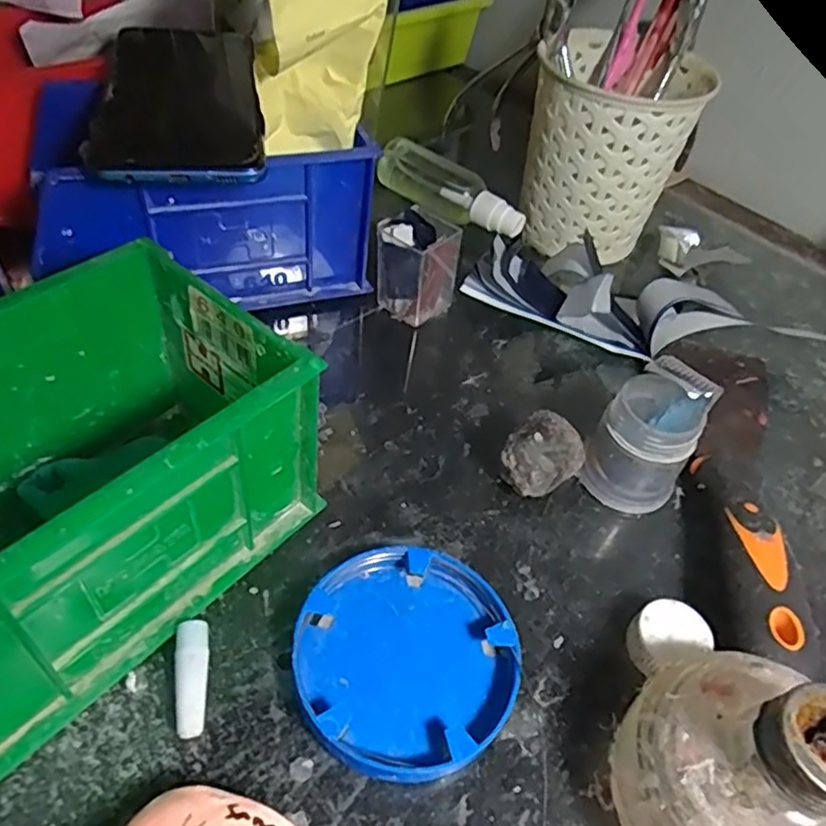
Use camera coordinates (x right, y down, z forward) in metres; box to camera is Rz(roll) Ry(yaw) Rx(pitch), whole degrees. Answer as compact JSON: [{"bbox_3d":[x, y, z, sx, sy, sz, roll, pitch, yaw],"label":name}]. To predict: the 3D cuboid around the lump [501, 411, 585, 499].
[{"bbox_3d":[0.056,0.023,0.295,0.031,0.034,0.028,-34,60,-31],"label":"lump"}]

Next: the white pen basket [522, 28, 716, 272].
[{"bbox_3d":[0.119,-0.168,0.419,0.094,0.121,0.096,10,48,2],"label":"white pen basket"}]

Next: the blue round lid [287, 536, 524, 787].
[{"bbox_3d":[-0.002,0.089,0.241,0.078,0.017,0.079,4,48,-4],"label":"blue round lid"}]

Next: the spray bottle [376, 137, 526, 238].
[{"bbox_3d":[0.023,-0.147,0.450,0.029,0.043,0.116,-33,59,-31],"label":"spray bottle"}]

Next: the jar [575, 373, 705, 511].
[{"bbox_3d":[0.104,0.013,0.296,0.039,0.054,0.037,4,48,-4],"label":"jar"}]

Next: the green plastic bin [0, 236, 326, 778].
[{"bbox_3d":[-0.124,0.032,0.225,0.096,0.093,0.162,34,53,22],"label":"green plastic bin"}]

